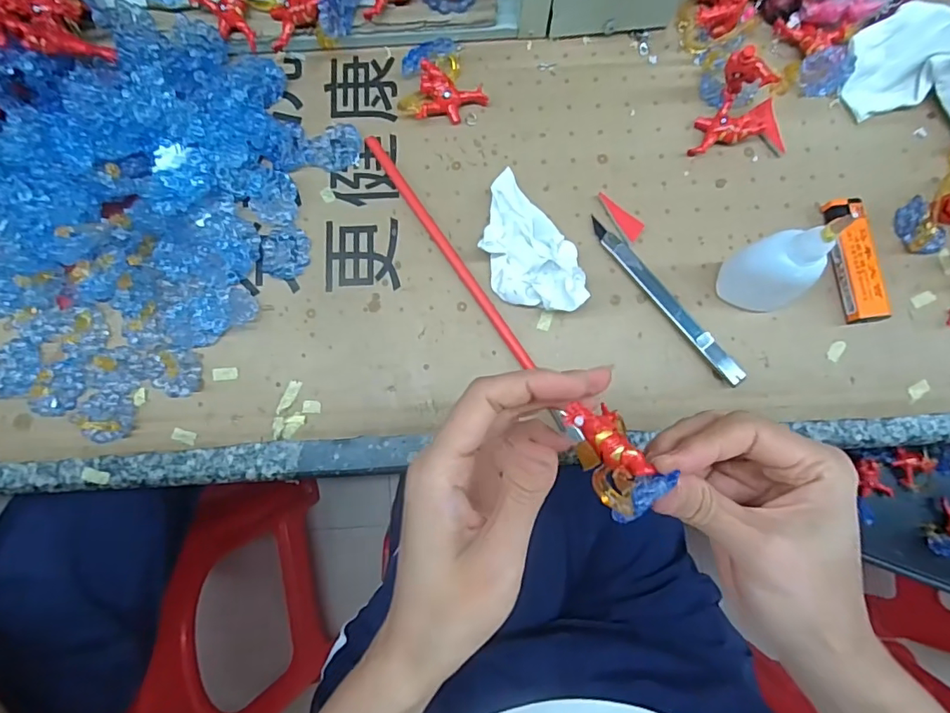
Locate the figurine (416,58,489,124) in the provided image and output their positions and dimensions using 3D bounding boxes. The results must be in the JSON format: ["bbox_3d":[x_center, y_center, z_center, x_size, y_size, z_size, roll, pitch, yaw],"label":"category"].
[{"bbox_3d":[-0.015,-0.178,0.351,0.046,0.014,0.036,5,82,1],"label":"figurine"}]

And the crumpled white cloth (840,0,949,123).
[{"bbox_3d":[0.307,-0.197,0.339,0.106,0.039,0.077,8,81,2],"label":"crumpled white cloth"}]

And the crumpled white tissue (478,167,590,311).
[{"bbox_3d":[0.032,-0.071,0.321,0.053,0.033,0.097,-20,82,-2],"label":"crumpled white tissue"}]

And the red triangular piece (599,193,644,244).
[{"bbox_3d":[0.095,-0.093,0.343,0.037,0.004,0.015,40,78,10],"label":"red triangular piece"}]

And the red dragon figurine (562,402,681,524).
[{"bbox_3d":[0.055,0.039,0.207,0.029,0.022,0.051,-33,87,-2],"label":"red dragon figurine"}]

